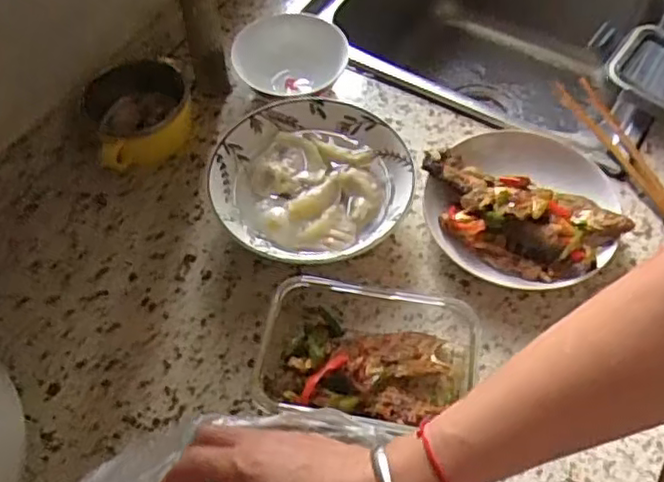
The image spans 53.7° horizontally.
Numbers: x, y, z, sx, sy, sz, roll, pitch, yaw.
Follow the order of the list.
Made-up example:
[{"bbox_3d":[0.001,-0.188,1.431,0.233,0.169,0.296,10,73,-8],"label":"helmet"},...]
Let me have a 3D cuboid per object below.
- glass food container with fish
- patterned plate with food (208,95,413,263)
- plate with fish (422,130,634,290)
[{"bbox_3d":[0.026,0.088,0.501,0.168,0.047,0.120,7,58,5],"label":"glass food container with fish"},{"bbox_3d":[-0.019,-0.048,0.584,0.167,0.055,0.161,-1,58,1],"label":"patterned plate with food"},{"bbox_3d":[0.167,-0.030,0.577,0.166,0.044,0.160,-7,58,-3],"label":"plate with fish"}]

